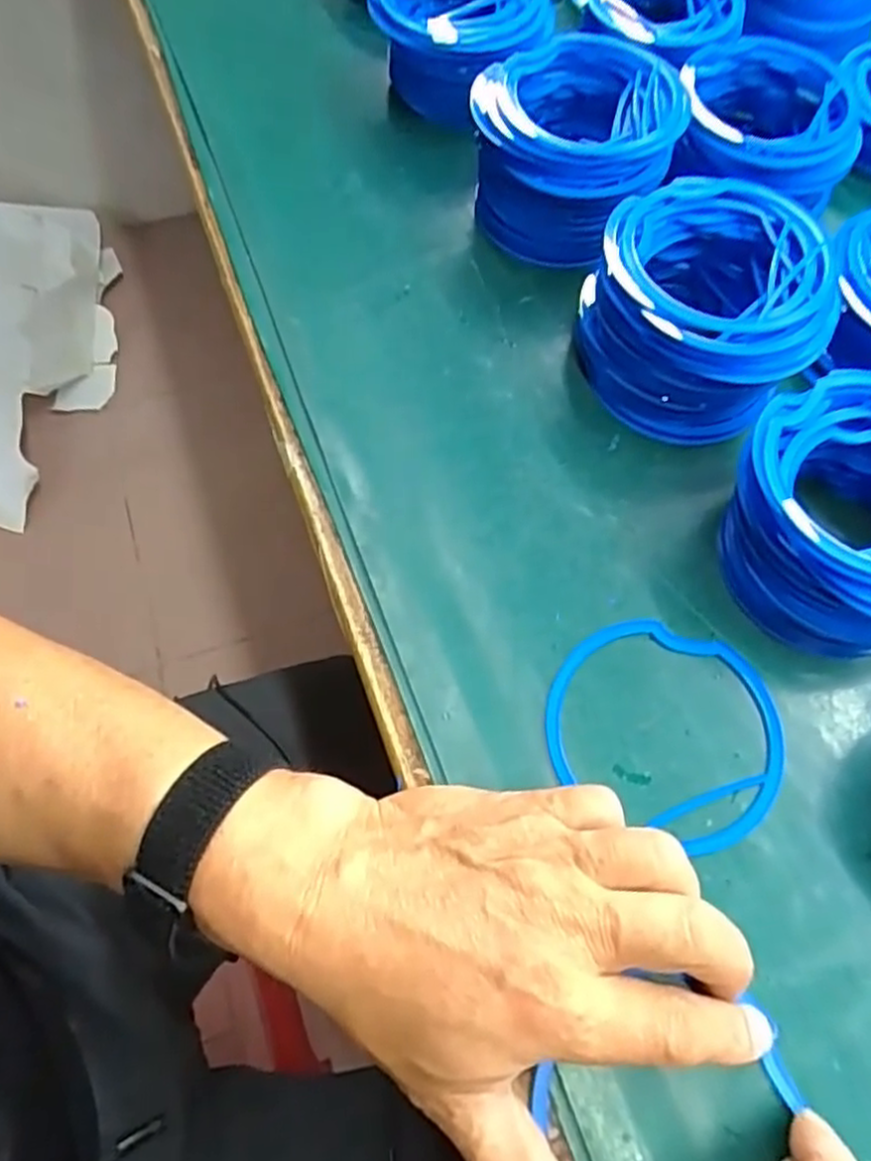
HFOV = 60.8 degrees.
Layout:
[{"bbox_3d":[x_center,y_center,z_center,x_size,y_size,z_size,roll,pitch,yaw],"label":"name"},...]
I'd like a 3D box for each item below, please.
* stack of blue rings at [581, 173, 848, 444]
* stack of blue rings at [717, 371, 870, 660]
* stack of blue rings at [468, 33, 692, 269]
[{"bbox_3d":[0.126,-0.128,0.358,0.104,0.062,0.106,20,66,8],"label":"stack of blue rings"},{"bbox_3d":[0.177,-0.027,0.315,0.102,0.057,0.105,1,65,-1],"label":"stack of blue rings"},{"bbox_3d":[0.074,-0.236,0.408,0.112,0.066,0.106,4,65,1],"label":"stack of blue rings"}]

